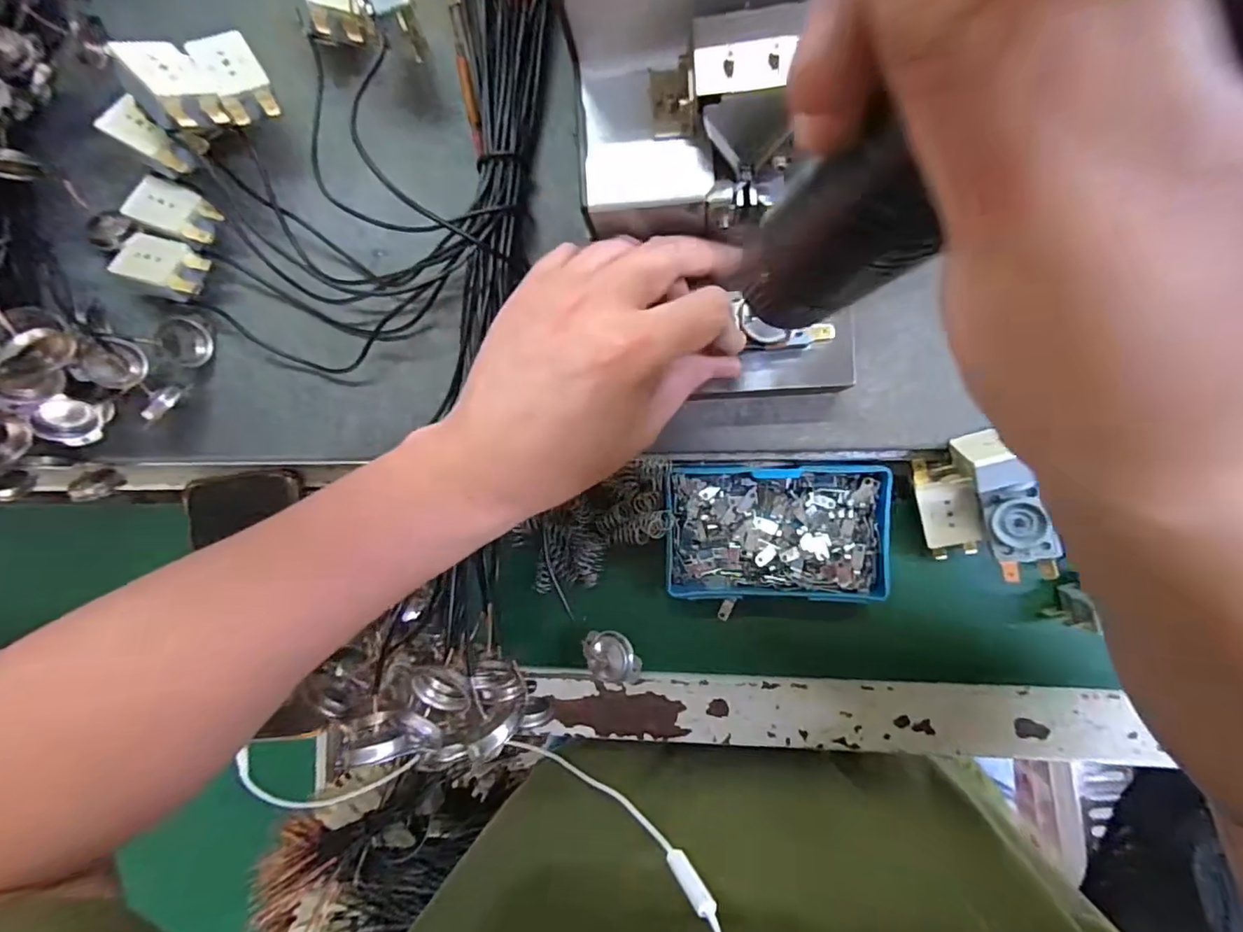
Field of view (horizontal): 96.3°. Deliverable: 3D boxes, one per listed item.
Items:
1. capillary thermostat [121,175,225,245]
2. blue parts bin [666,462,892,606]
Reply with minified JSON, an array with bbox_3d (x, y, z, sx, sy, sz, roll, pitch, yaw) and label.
[{"bbox_3d":[-0.242,-0.140,0.305,0.047,0.014,0.025,20,94,6],"label":"capillary thermostat"},{"bbox_3d":[0.084,0.037,0.312,0.114,0.034,0.071,-1,91,7],"label":"blue parts bin"}]

